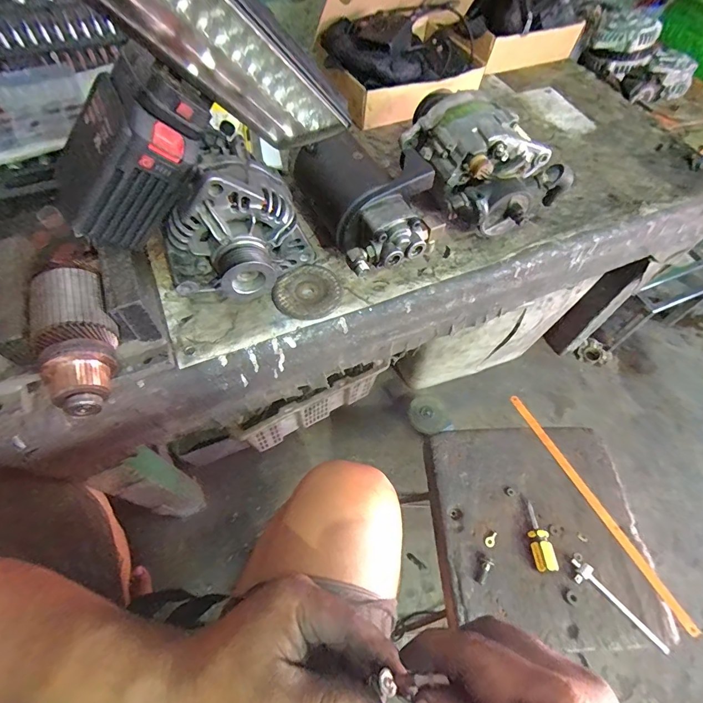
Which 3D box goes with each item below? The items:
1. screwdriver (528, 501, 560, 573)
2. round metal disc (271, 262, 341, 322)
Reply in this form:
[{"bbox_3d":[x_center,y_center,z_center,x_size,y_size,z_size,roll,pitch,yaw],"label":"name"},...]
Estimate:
[{"bbox_3d":[0.217,0.216,0.463,0.023,0.023,0.071,-2,60,-5],"label":"screwdriver"},{"bbox_3d":[-0.058,-0.079,0.541,0.092,0.014,0.081,-29,65,-19],"label":"round metal disc"}]

